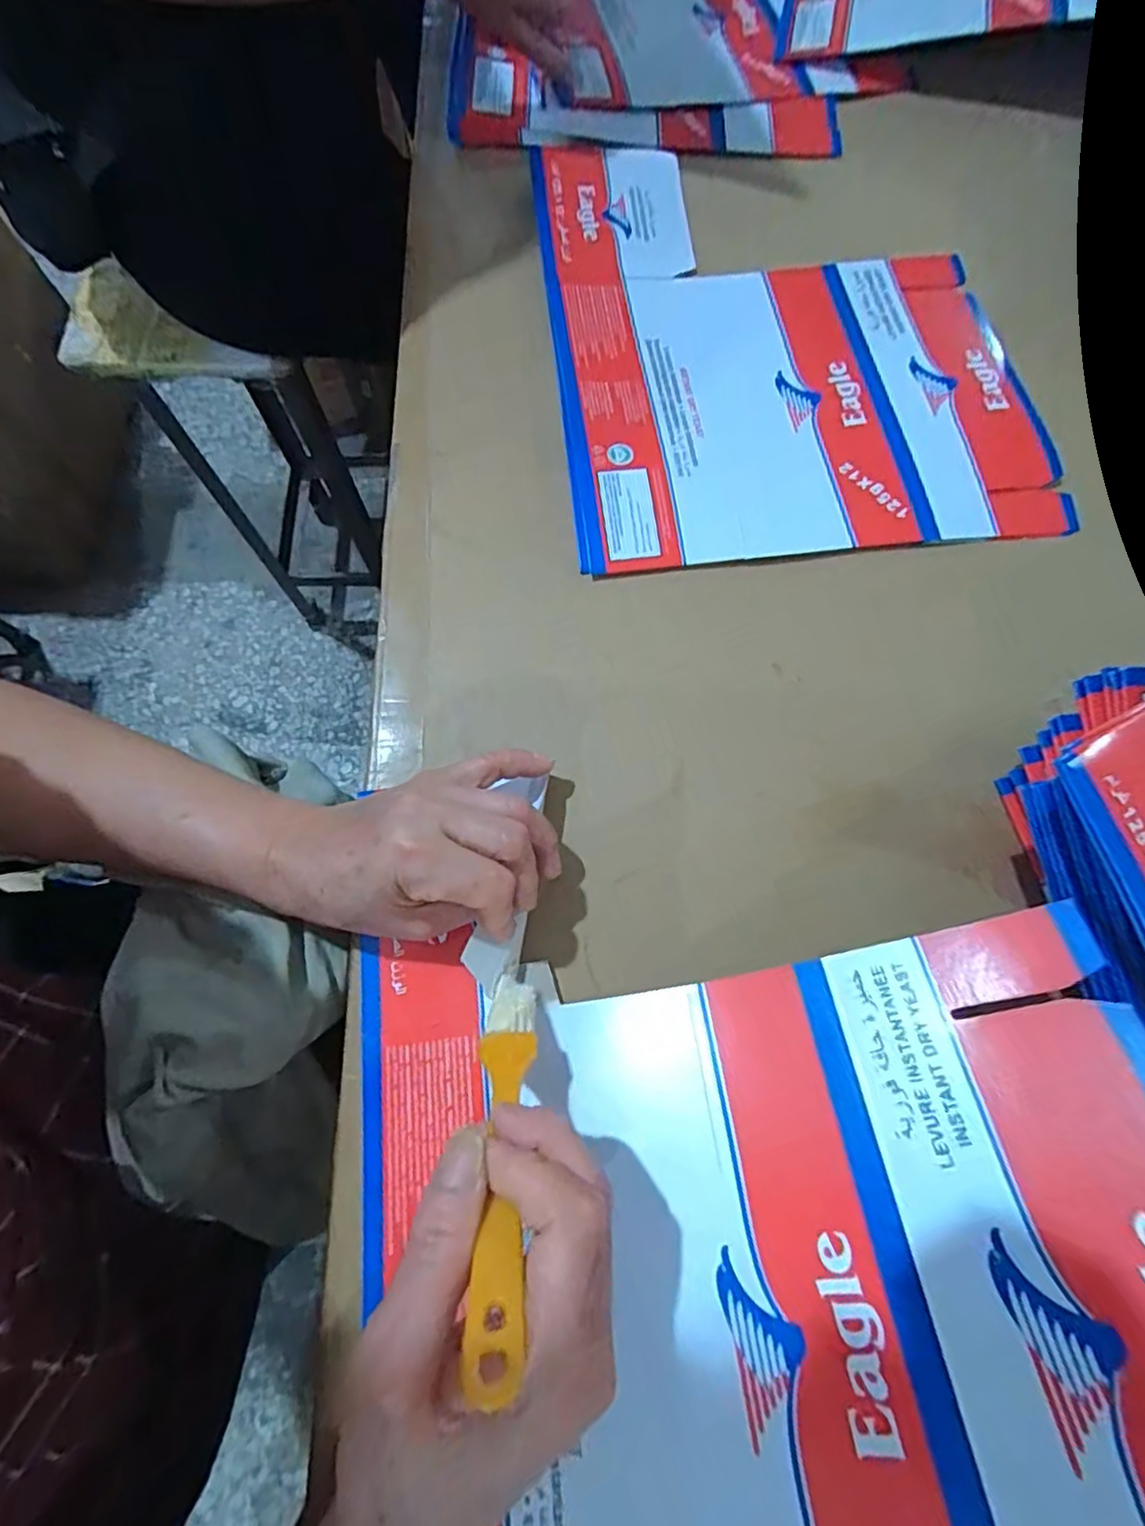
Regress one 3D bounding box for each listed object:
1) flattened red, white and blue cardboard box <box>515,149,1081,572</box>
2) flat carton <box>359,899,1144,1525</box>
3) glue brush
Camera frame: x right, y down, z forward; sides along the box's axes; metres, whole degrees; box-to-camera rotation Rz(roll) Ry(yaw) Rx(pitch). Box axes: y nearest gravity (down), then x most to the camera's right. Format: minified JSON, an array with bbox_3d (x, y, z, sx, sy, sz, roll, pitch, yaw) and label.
[{"bbox_3d":[0.132,-0.288,0.414,0.288,0.014,0.346,-6,72,-1],"label":"flattened red, white and blue cardboard box"},{"bbox_3d":[0.053,0.175,0.196,0.278,0.060,0.253,-21,51,20],"label":"flat carton"},{"bbox_3d":[-0.022,0.123,0.212,0.021,0.139,0.016,-9,109,-2],"label":"glue brush"}]

